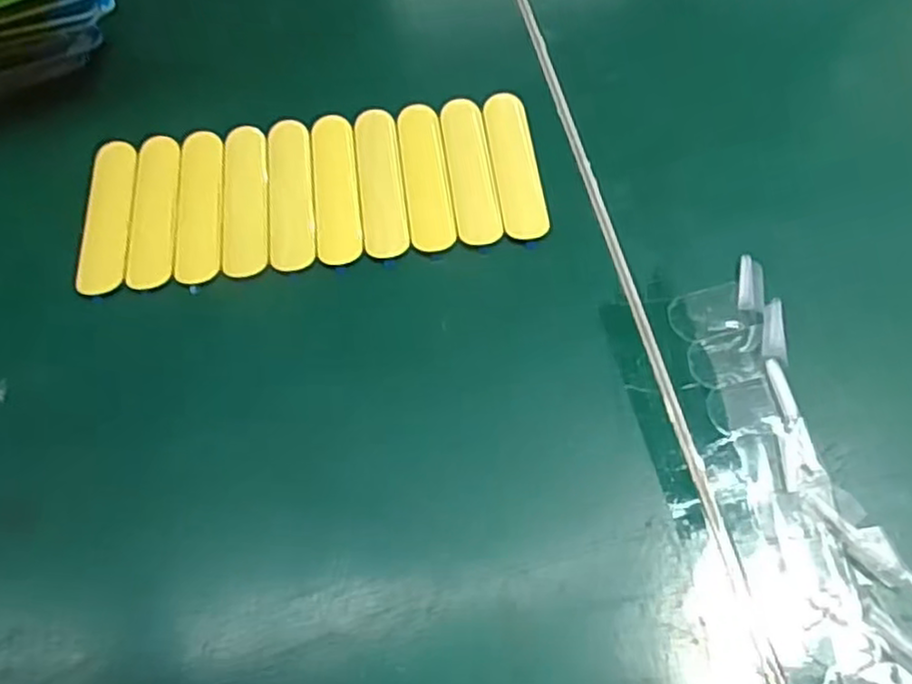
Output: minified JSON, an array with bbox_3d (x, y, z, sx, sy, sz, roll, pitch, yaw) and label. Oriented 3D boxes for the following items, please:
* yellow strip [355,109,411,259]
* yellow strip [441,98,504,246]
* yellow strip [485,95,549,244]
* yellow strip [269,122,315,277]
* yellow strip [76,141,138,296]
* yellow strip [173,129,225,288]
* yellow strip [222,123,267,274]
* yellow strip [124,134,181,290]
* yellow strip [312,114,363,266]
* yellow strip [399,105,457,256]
[{"bbox_3d":[-0.026,-0.055,0.247,0.015,0.004,0.061,-7,63,-1],"label":"yellow strip"},{"bbox_3d":[0.005,-0.060,0.247,0.015,0.004,0.061,-8,63,-1],"label":"yellow strip"},{"bbox_3d":[0.020,-0.062,0.247,0.015,0.004,0.062,-7,63,-1],"label":"yellow strip"},{"bbox_3d":[-0.057,-0.051,0.246,0.015,0.004,0.061,-7,63,-1],"label":"yellow strip"},{"bbox_3d":[-0.119,-0.043,0.246,0.016,0.004,0.061,-7,63,0],"label":"yellow strip"},{"bbox_3d":[-0.088,-0.047,0.247,0.015,0.004,0.061,-6,63,0],"label":"yellow strip"},{"bbox_3d":[-0.072,-0.049,0.246,0.015,0.004,0.060,-7,63,-1],"label":"yellow strip"},{"bbox_3d":[-0.103,-0.045,0.246,0.015,0.004,0.060,-6,63,0],"label":"yellow strip"},{"bbox_3d":[-0.041,-0.053,0.246,0.015,0.004,0.061,-7,63,-1],"label":"yellow strip"},{"bbox_3d":[-0.010,-0.058,0.247,0.015,0.004,0.061,-7,63,-1],"label":"yellow strip"}]

